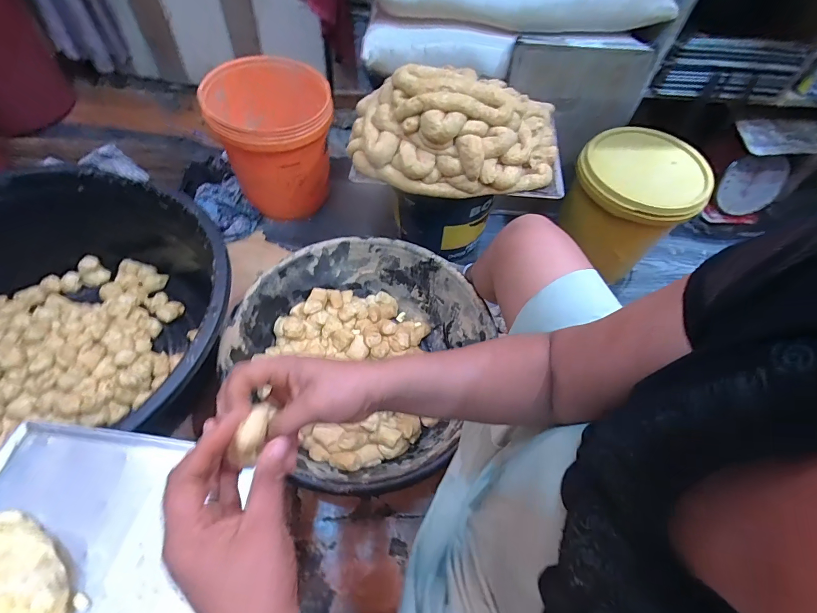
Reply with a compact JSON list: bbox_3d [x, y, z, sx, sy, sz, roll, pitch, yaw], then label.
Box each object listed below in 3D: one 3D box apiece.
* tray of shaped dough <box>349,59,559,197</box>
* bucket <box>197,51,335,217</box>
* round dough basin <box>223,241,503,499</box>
[{"bbox_3d":[0.103,-0.368,0.775,0.449,0.159,0.233,7,57,0],"label":"tray of shaped dough"},{"bbox_3d":[-0.358,-0.432,1.054,0.285,0.364,0.285,2,57,-3],"label":"bucket"},{"bbox_3d":[-0.116,0.094,0.823,0.492,0.160,0.527,2,57,-3],"label":"round dough basin"}]

